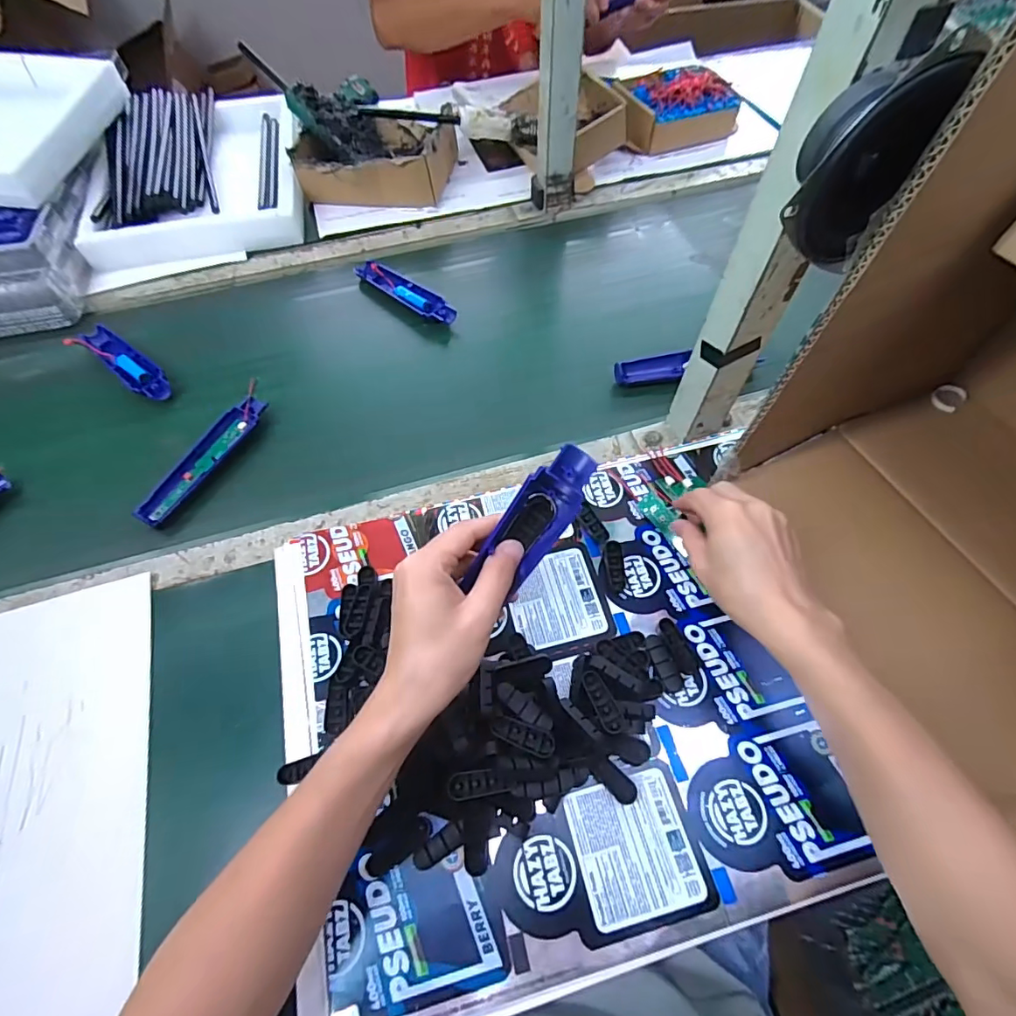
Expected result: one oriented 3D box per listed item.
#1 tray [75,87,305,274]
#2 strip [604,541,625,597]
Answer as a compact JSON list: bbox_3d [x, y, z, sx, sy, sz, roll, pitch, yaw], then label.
[{"bbox_3d":[-0.465,-0.519,0.784,0.288,0.068,0.364,-10,60,-7],"label":"tray"},{"bbox_3d":[0.098,0.054,0.472,0.018,0.012,0.049,-3,59,1],"label":"strip"}]

